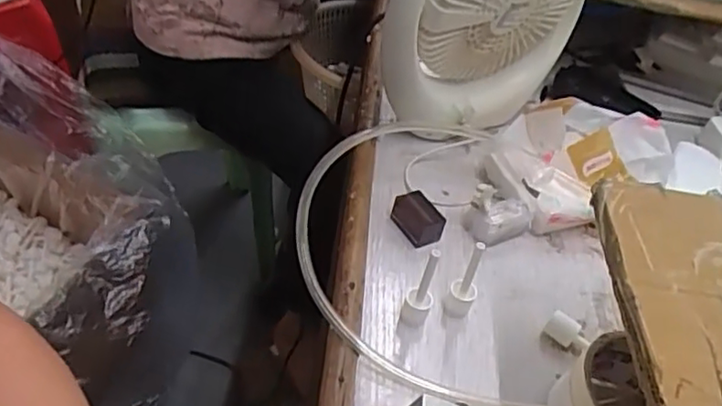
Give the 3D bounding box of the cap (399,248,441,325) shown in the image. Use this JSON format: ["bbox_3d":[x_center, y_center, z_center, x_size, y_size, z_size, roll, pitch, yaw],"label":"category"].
[{"bbox_3d":[0.039,0.054,0.416,0.019,0.060,0.014,13,41,3],"label":"cap"}]

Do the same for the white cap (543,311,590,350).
[{"bbox_3d":[0.143,0.088,0.436,0.030,0.015,0.014,32,45,23],"label":"white cap"}]

